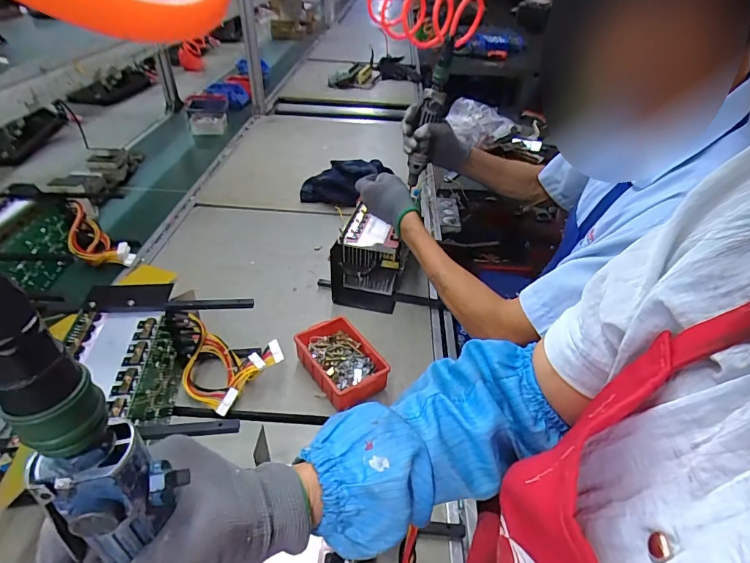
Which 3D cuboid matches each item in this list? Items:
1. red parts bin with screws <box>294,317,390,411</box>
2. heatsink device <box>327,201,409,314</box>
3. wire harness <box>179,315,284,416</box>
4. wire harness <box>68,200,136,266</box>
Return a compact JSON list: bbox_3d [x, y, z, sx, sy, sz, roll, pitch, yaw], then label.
[{"bbox_3d":[-0.053,0.132,0.698,0.098,0.057,0.147,-24,45,-29],"label":"red parts bin with screws"},{"bbox_3d":[-0.006,-0.042,0.863,0.132,0.127,0.164,13,39,14],"label":"heatsink device"},{"bbox_3d":[-0.229,0.126,0.665,0.141,0.091,0.119,21,42,22],"label":"wire harness"},{"bbox_3d":[-0.604,-0.093,0.926,0.150,0.100,0.098,32,47,33],"label":"wire harness"}]

